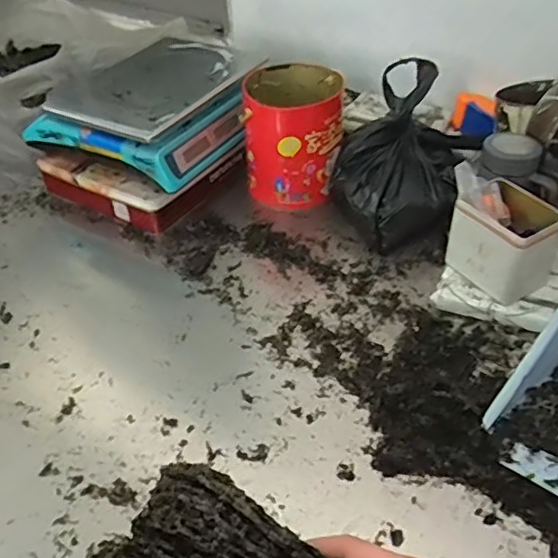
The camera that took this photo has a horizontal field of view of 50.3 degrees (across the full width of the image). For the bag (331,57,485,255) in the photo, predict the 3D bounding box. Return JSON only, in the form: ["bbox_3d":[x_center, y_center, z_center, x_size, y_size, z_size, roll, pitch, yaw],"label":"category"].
[{"bbox_3d":[0.200,-0.198,0.953,0.204,0.186,0.277,18,45,20],"label":"bag"}]

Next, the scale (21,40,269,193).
[{"bbox_3d":[-0.201,-0.297,1.019,0.295,0.108,0.312,23,47,24],"label":"scale"}]

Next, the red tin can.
[{"bbox_3d":[0.024,-0.240,1.000,0.155,0.179,0.160,-1,42,1],"label":"red tin can"}]

